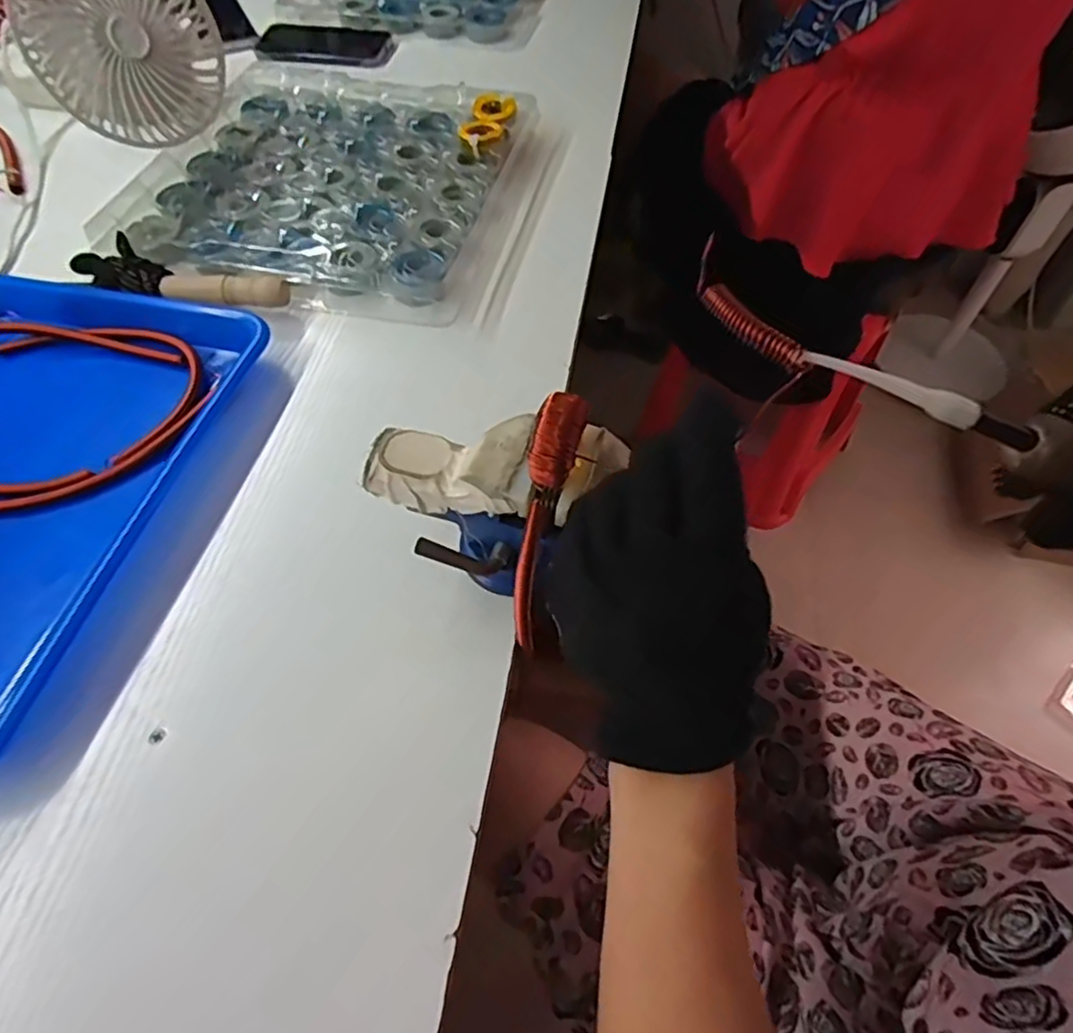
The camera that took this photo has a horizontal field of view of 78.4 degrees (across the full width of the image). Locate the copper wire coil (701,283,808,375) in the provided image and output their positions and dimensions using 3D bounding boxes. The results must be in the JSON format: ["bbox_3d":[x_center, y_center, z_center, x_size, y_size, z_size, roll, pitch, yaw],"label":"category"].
[{"bbox_3d":[0.069,-0.060,0.210,0.007,0.007,0.042,-29,61,-19],"label":"copper wire coil"}]

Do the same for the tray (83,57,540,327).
[{"bbox_3d":[-0.179,-0.308,0.580,0.297,0.028,0.306,11,58,7],"label":"tray"}]

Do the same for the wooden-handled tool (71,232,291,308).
[{"bbox_3d":[-0.269,-0.182,0.491,0.158,0.023,0.038,6,58,3],"label":"wooden-handled tool"}]

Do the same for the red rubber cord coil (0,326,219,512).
[{"bbox_3d":[-0.333,-0.076,0.440,0.199,0.015,0.164,15,59,9],"label":"red rubber cord coil"}]

